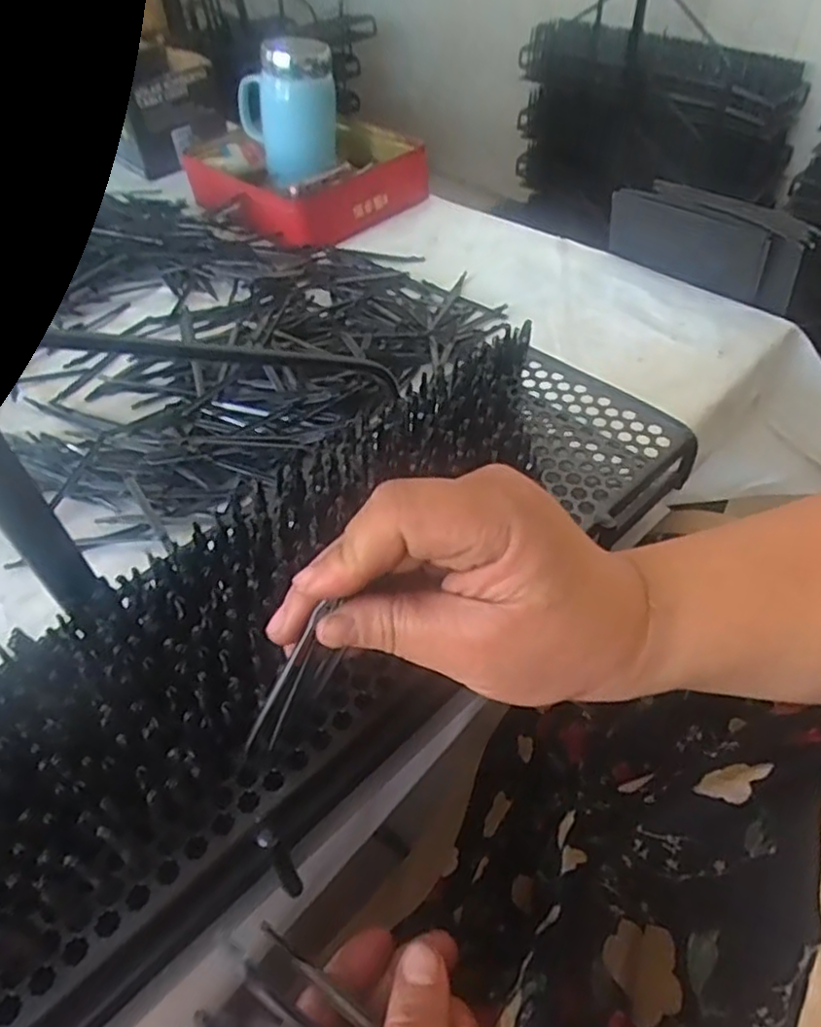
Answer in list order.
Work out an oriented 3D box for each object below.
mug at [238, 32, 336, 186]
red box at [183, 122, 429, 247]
[{"bbox_3d":[-0.144,-0.481,0.804,0.108,0.128,0.106,-13,48,-9],"label":"mug"},{"bbox_3d":[-0.128,-0.418,0.813,0.263,0.055,0.222,33,56,28],"label":"red box"}]

